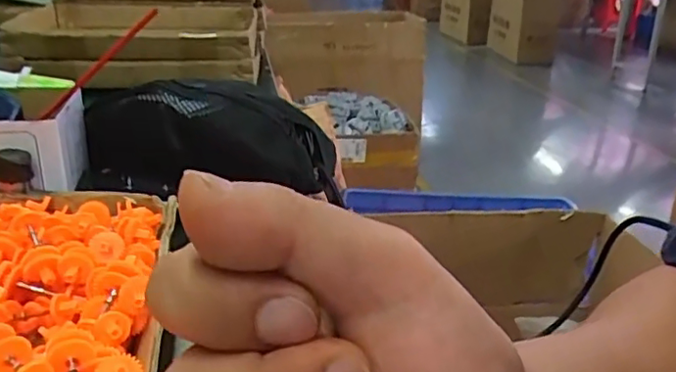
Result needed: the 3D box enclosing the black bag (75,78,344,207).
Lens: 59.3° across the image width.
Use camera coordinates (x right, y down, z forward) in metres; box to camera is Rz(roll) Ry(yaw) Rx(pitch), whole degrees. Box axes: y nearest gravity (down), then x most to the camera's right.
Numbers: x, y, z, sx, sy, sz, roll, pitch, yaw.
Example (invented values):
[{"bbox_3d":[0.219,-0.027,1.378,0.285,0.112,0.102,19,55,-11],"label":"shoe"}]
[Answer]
[{"bbox_3d":[-0.129,-0.047,0.570,0.254,0.098,0.101,2,23,2],"label":"black bag"}]

